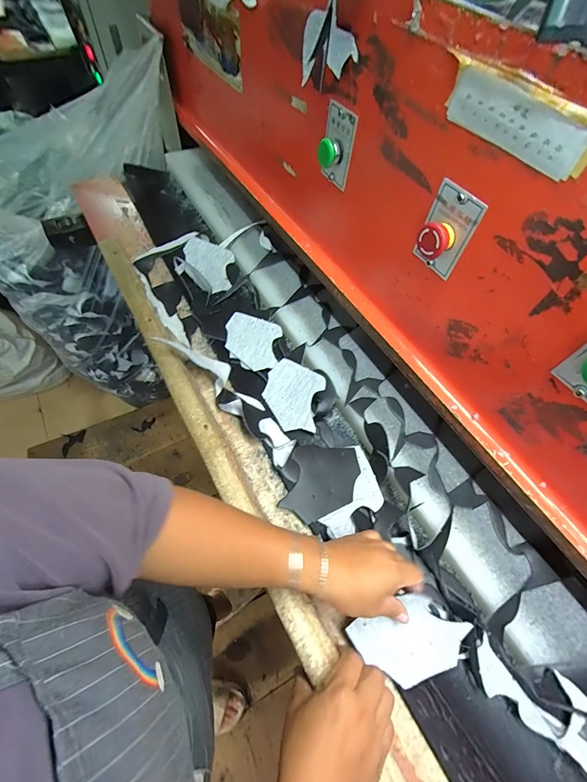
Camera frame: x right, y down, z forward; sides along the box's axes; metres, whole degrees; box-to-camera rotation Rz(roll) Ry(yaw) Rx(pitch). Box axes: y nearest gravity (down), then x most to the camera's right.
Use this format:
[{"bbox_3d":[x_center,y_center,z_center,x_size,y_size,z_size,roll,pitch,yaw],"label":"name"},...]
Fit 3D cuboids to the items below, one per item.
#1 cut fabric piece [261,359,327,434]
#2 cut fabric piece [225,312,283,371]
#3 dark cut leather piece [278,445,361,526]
[{"bbox_3d":[-0.002,0.004,0.554,0.098,0.017,0.121,15,64,10],"label":"cut fabric piece"},{"bbox_3d":[-0.077,-0.091,0.612,0.112,0.007,0.102,22,64,3],"label":"cut fabric piece"},{"bbox_3d":[0.042,0.131,0.484,0.093,0.029,0.118,14,64,9],"label":"dark cut leather piece"}]

